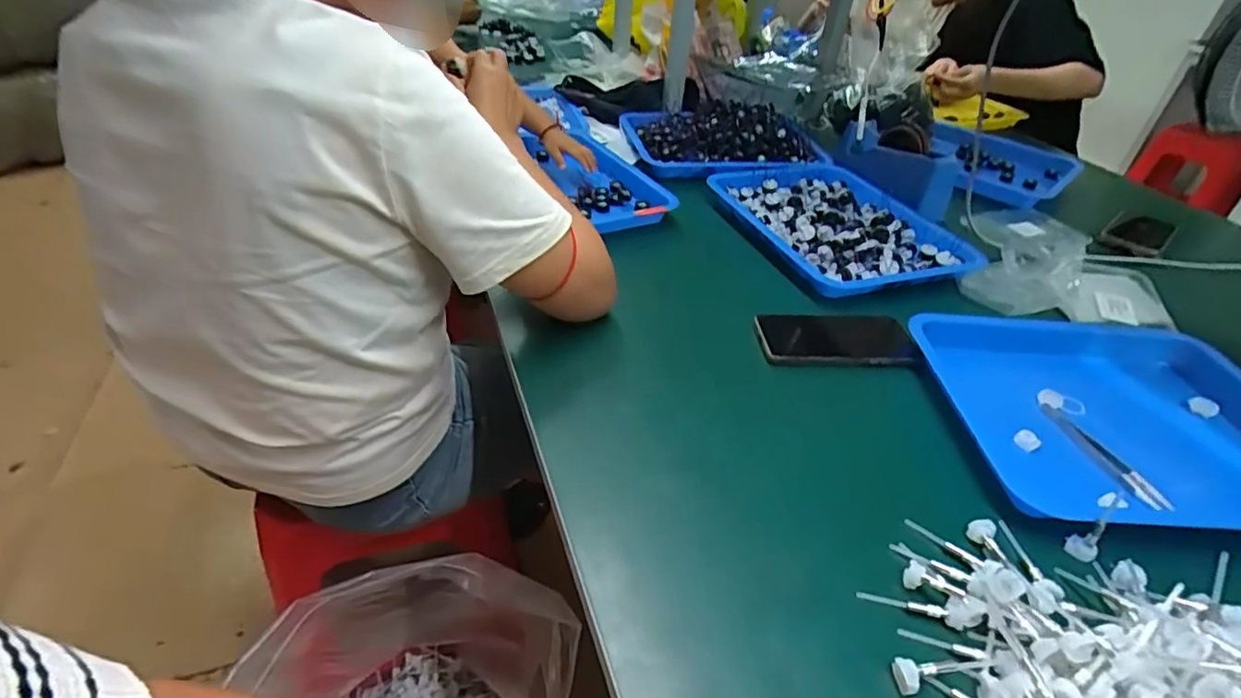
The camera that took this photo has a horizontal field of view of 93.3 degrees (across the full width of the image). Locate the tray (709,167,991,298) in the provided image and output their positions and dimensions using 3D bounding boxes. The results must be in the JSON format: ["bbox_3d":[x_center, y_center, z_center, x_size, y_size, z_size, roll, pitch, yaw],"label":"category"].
[{"bbox_3d":[0.295,-0.184,0.830,0.249,0.036,0.325,-10,41,-17],"label":"tray"}]

